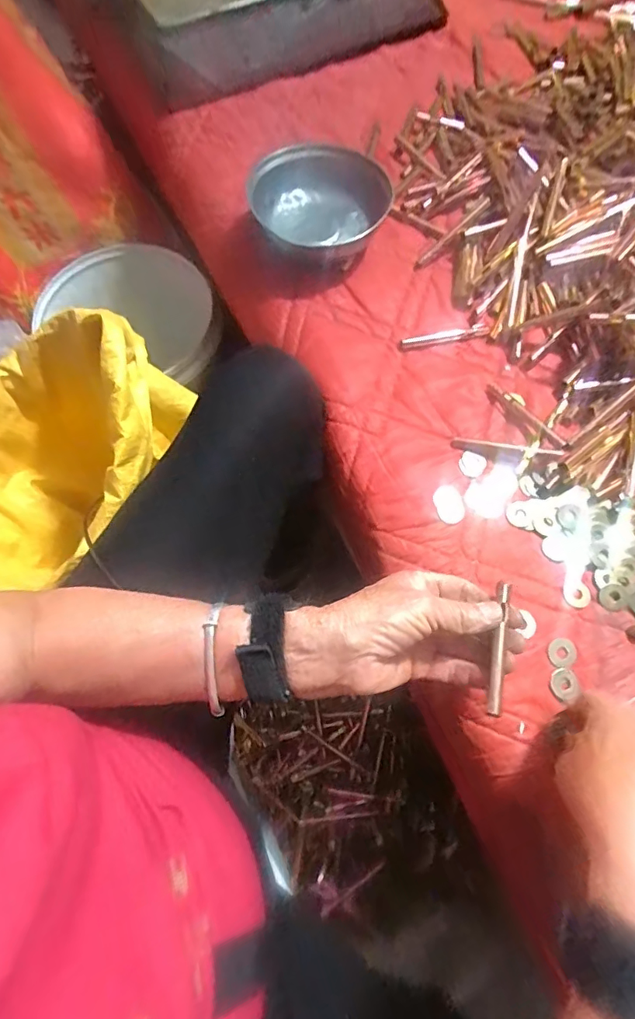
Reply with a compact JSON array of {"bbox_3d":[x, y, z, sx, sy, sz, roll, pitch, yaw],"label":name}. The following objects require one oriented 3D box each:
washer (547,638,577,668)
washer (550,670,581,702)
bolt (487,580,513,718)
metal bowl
[{"bbox_3d":[0.186,0.109,0.379,0.023,0.004,0.020,-22,69,-7],"label":"washer"},{"bbox_3d":[0.185,0.131,0.374,0.021,0.004,0.020,0,68,1],"label":"washer"},{"bbox_3d":[0.118,0.088,0.326,0.010,0.013,0.091,15,56,8],"label":"bolt"},{"bbox_3d":[0.002,-0.300,0.518,0.135,0.053,0.159,5,69,4],"label":"metal bowl"}]

